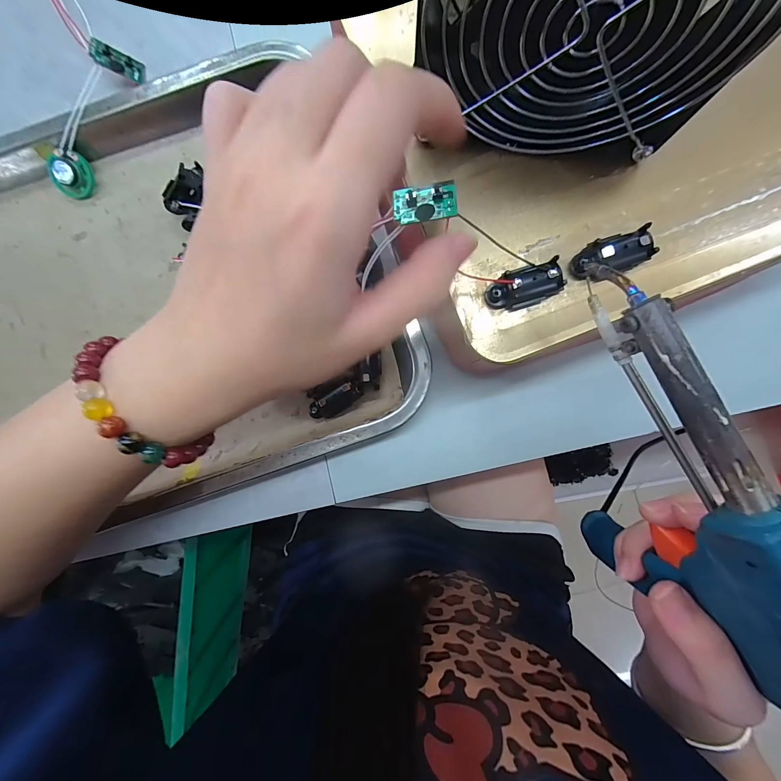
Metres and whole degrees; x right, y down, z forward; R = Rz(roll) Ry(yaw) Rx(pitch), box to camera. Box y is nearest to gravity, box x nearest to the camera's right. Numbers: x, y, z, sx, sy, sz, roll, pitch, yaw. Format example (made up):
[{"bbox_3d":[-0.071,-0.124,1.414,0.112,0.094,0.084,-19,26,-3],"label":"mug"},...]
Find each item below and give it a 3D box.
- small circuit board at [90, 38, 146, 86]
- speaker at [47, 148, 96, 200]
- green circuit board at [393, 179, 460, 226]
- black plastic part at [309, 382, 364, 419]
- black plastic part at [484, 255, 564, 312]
[{"bbox_3d":[-0.182,-0.220,0.234,0.028,0.004,0.017,4,84,-41],"label":"small circuit board"},{"bbox_3d":[-0.213,-0.144,0.233,0.026,0.007,0.028,24,113,-25],"label":"speaker"},{"bbox_3d":[0.016,-0.086,0.160,0.028,0.005,0.017,-6,89,0],"label":"green circuit board"},{"bbox_3d":[-0.036,0.007,0.228,0.035,0.010,0.014,-32,89,0],"label":"black plastic part"},{"bbox_3d":[0.065,-0.050,0.169,0.034,0.013,0.016,-17,89,0],"label":"black plastic part"}]

